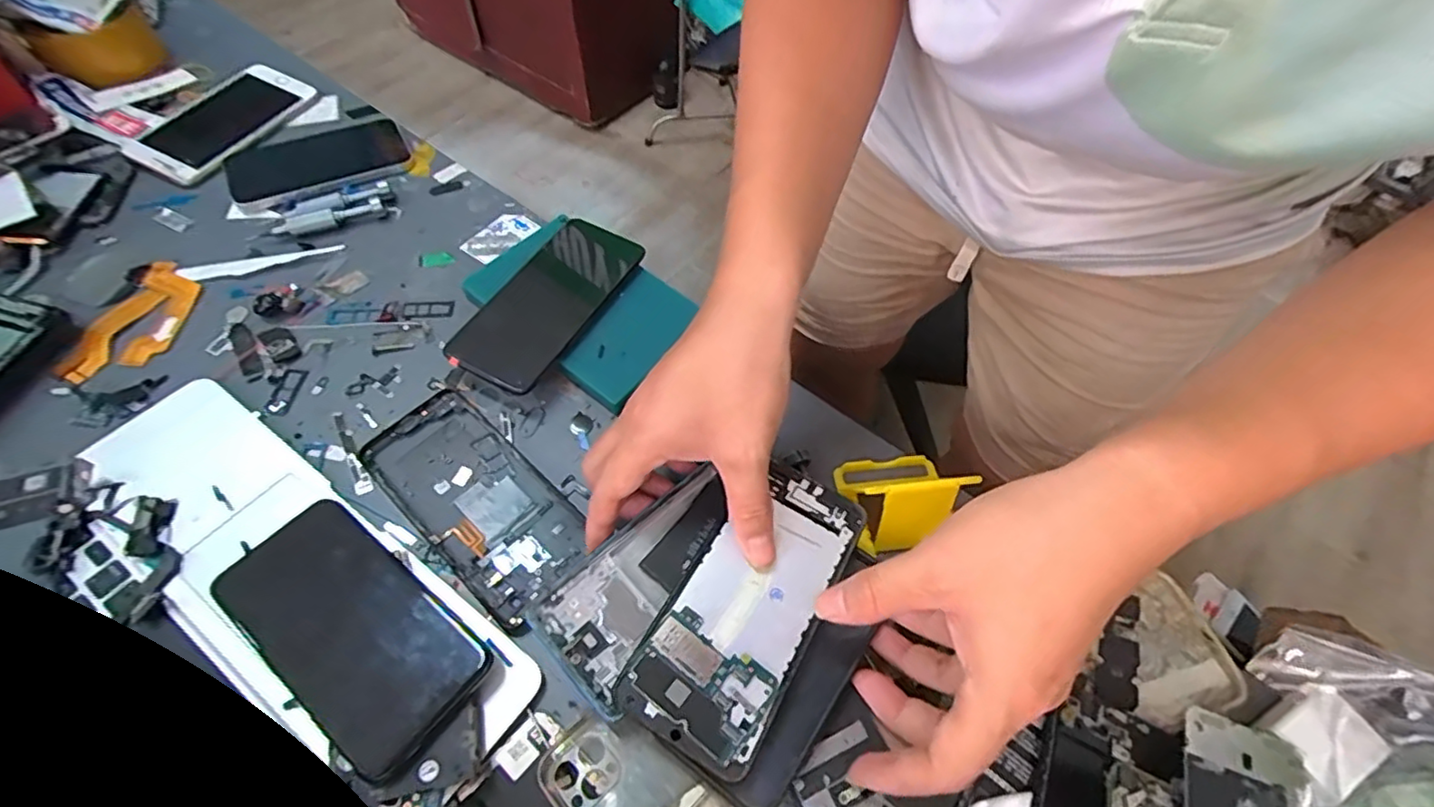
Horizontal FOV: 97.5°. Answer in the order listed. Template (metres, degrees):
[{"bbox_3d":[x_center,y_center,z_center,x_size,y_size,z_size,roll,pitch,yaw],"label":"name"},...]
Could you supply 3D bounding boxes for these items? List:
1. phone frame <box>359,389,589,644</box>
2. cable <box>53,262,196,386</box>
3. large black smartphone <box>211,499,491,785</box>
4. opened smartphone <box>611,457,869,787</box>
[{"bbox_3d":[-0.154,0.060,0.401,0.159,0.012,0.073,38,64,22],"label":"phone frame"},{"bbox_3d":[-0.430,-0.062,0.467,0.061,0.008,0.111,-1,56,-1],"label":"cable"},{"bbox_3d":[-0.202,0.120,0.342,0.158,0.010,0.073,31,59,22],"label":"large black smartphone"},{"bbox_3d":[0.020,0.103,0.334,0.073,0.008,0.158,31,57,18],"label":"opened smartphone"}]

